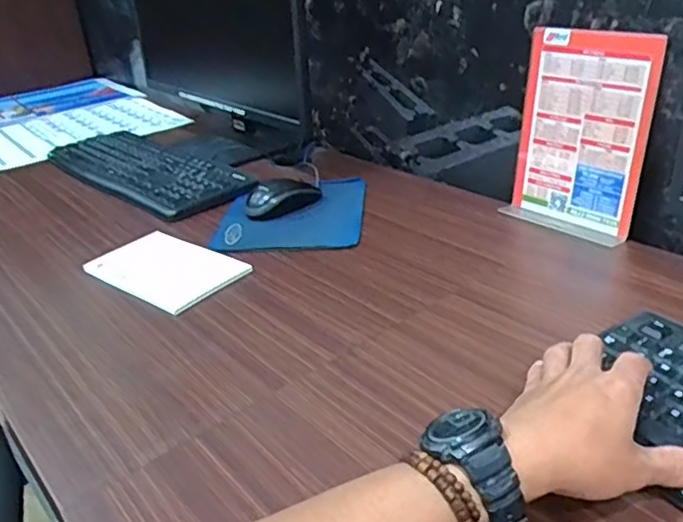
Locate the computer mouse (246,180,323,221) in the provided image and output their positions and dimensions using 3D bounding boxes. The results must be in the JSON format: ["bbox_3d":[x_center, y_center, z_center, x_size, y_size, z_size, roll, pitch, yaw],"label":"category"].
[{"bbox_3d":[-0.075,-0.079,0.827,0.103,0.040,0.049,-23,32,-28],"label":"computer mouse"}]

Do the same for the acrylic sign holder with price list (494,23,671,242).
[{"bbox_3d":[0.261,-0.137,0.714,0.055,0.208,0.149,-27,34,-33],"label":"acrylic sign holder with price list"}]

